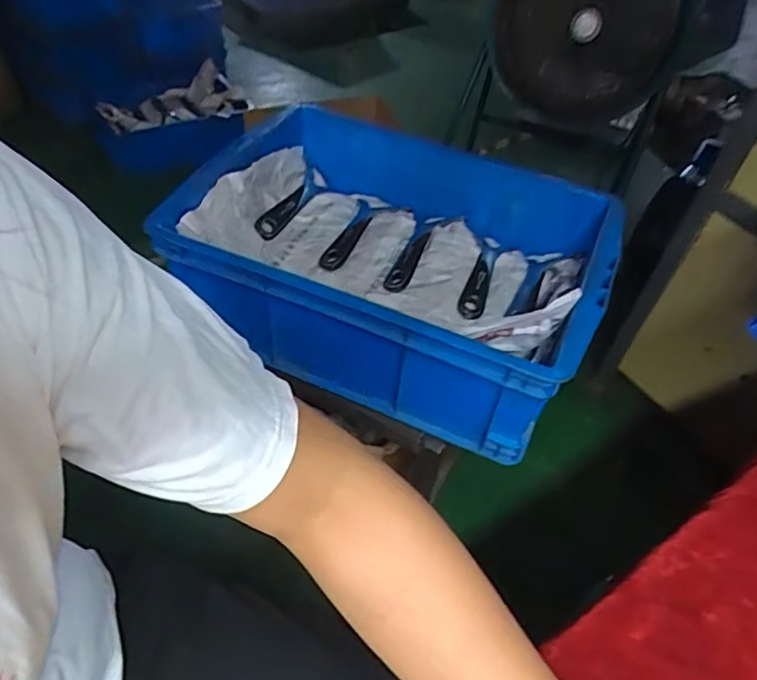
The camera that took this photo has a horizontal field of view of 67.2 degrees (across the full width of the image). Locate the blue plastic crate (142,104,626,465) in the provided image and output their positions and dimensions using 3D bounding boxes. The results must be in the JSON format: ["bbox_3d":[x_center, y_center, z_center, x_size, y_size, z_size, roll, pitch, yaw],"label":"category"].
[{"bbox_3d":[0.028,-0.101,0.741,0.489,0.170,0.357,22,48,14],"label":"blue plastic crate"}]

